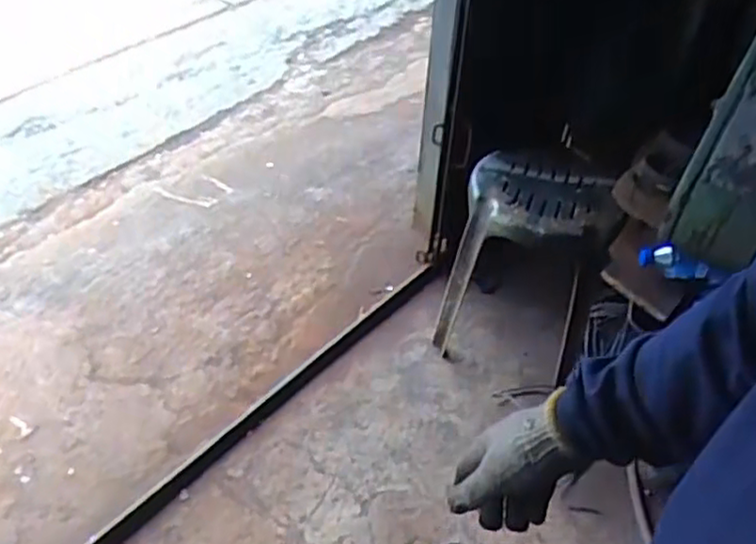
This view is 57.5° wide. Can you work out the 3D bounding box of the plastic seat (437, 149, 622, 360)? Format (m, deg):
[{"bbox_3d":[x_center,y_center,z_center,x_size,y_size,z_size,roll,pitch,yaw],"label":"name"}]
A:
[{"bbox_3d":[0.342,-0.035,1.582,0.295,0.440,0.343,18,47,15],"label":"plastic seat"}]

